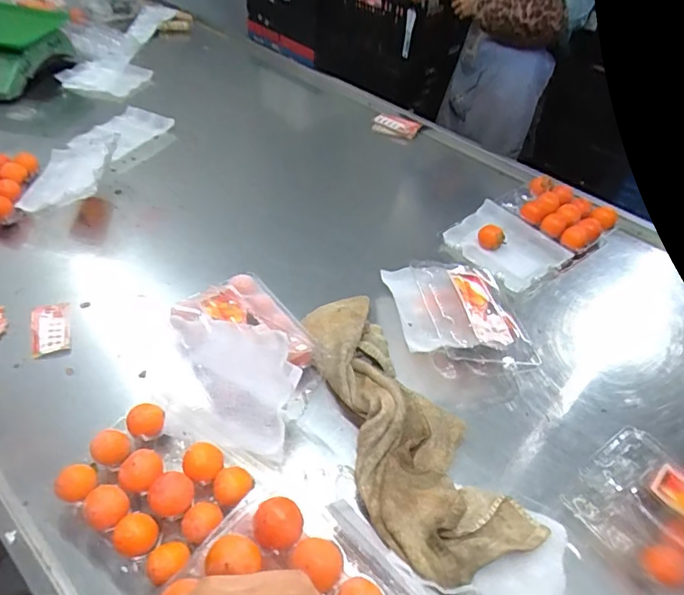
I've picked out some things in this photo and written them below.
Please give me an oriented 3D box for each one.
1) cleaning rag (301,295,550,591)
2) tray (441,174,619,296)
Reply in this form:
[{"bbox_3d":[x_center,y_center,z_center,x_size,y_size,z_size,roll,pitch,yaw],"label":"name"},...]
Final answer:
[{"bbox_3d":[0.055,0.150,0.634,0.171,0.060,0.413,-21,52,-23],"label":"cleaning rag"},{"bbox_3d":[0.362,-0.132,0.947,0.303,0.054,0.193,-26,54,-27],"label":"tray"}]

